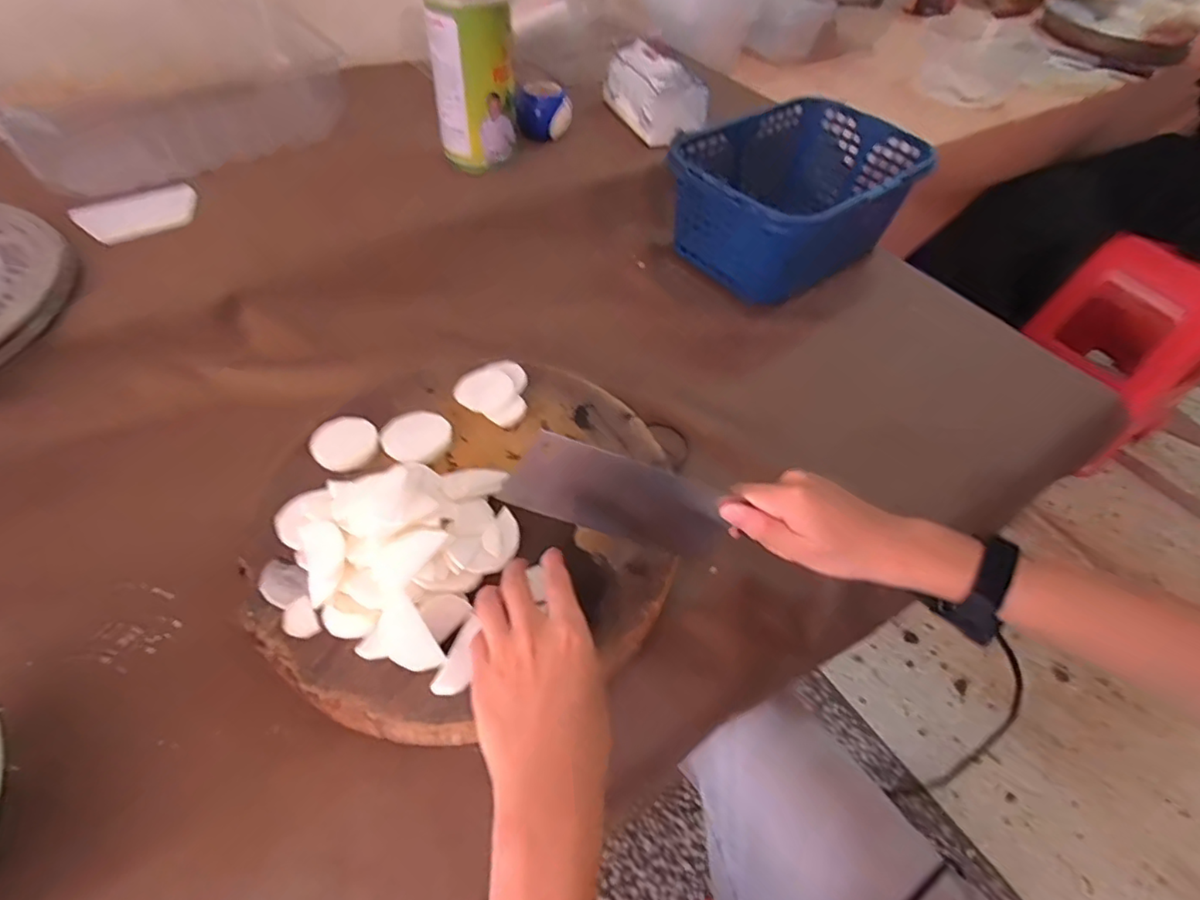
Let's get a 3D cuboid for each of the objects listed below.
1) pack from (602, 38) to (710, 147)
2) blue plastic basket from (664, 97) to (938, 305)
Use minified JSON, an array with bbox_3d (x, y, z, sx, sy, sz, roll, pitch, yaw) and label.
[{"bbox_3d":[0.077,-0.530,0.864,0.090,0.089,0.180,-19,55,-19],"label":"pack"},{"bbox_3d":[0.254,-0.339,0.795,0.236,0.138,0.324,36,57,23],"label":"blue plastic basket"}]

